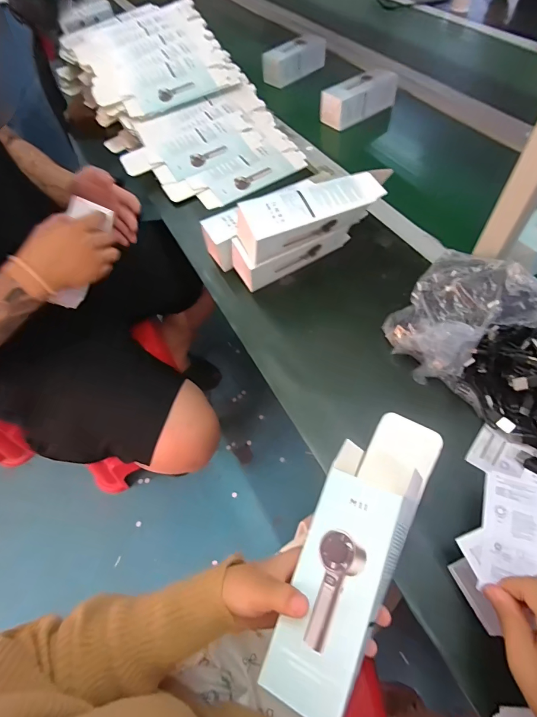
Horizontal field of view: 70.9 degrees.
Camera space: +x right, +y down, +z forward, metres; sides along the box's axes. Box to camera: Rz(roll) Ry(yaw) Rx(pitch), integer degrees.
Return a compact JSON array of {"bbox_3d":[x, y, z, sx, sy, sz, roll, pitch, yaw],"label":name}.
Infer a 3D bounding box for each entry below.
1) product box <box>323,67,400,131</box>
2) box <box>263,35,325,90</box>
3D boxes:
[{"bbox_3d":[0.197,-0.558,0.812,0.173,0.062,0.065,-33,61,-17],"label":"product box"},{"bbox_3d":[0.066,-0.749,0.948,0.071,0.065,0.181,38,67,25],"label":"box"}]

